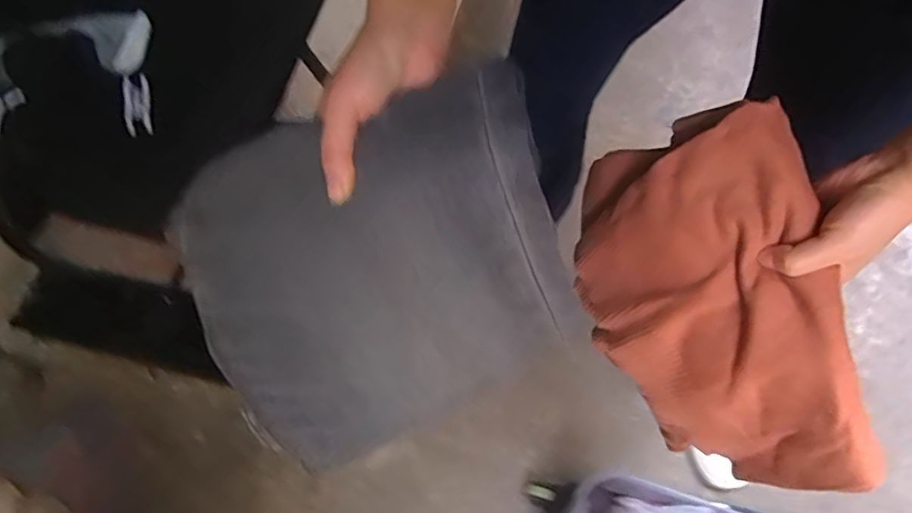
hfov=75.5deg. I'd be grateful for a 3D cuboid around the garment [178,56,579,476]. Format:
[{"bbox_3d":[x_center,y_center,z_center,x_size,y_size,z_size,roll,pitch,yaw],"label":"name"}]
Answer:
[{"bbox_3d":[-0.051,0.014,0.394,0.251,0.052,0.226,-21,107,14],"label":"garment"}]

